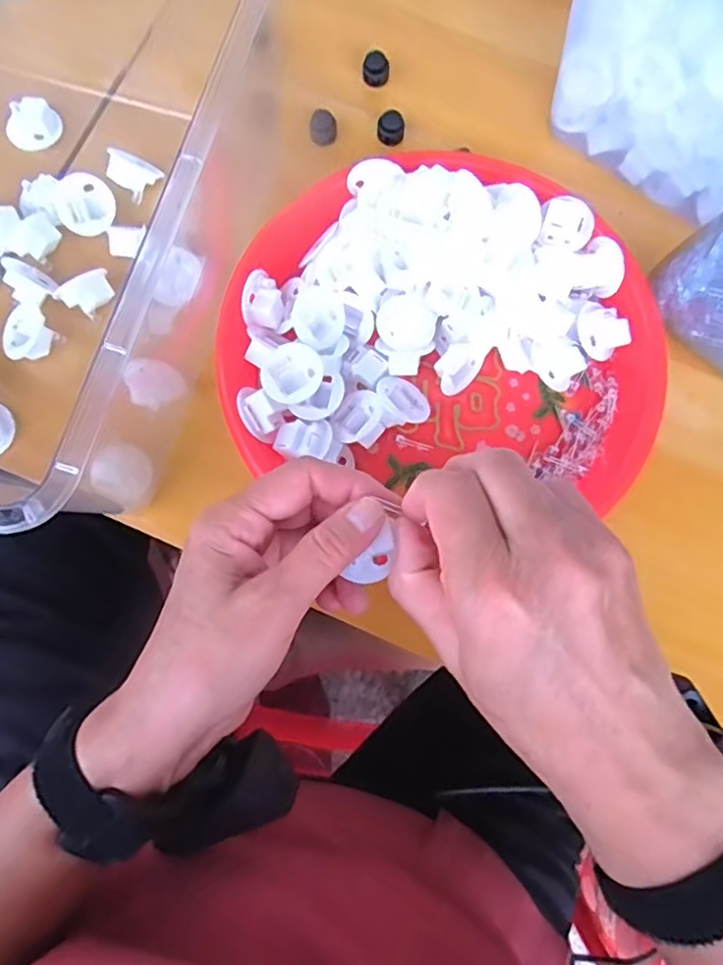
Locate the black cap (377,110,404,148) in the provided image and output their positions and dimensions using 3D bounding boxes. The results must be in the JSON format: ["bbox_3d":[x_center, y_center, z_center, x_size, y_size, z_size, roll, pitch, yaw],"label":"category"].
[{"bbox_3d":[0.019,-0.222,0.394,0.016,0.014,0.014,8,79,0],"label":"black cap"}]

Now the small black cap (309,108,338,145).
[{"bbox_3d":[-0.024,-0.221,0.392,0.016,0.009,0.020,3,79,-1],"label":"small black cap"}]

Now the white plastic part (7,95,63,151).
[{"bbox_3d":[-0.206,-0.224,0.393,0.029,0.015,0.031,8,114,-36],"label":"white plastic part"}]

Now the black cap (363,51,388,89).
[{"bbox_3d":[0.009,-0.264,0.402,0.016,0.012,0.017,0,79,-1],"label":"black cap"}]

